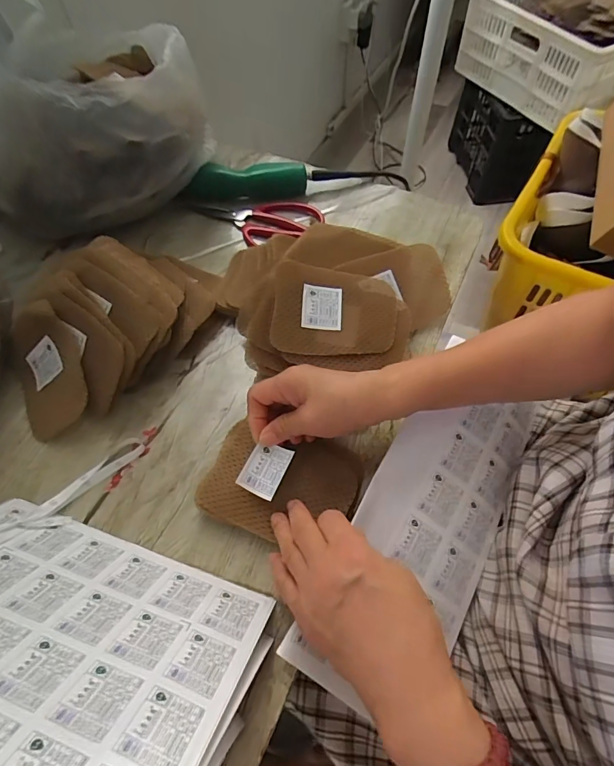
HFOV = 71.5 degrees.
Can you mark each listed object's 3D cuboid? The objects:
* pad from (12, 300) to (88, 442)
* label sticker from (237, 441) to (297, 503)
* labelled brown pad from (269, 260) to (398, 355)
[{"bbox_3d":[-0.255,-0.011,0.416,0.088,0.012,0.122,-36,74,21],"label":"pad"},{"bbox_3d":[-0.035,0.072,0.364,0.034,0.010,0.044,24,64,15],"label":"label sticker"},{"bbox_3d":[0.029,-0.073,0.430,0.124,0.010,0.094,5,74,-9],"label":"labelled brown pad"}]

